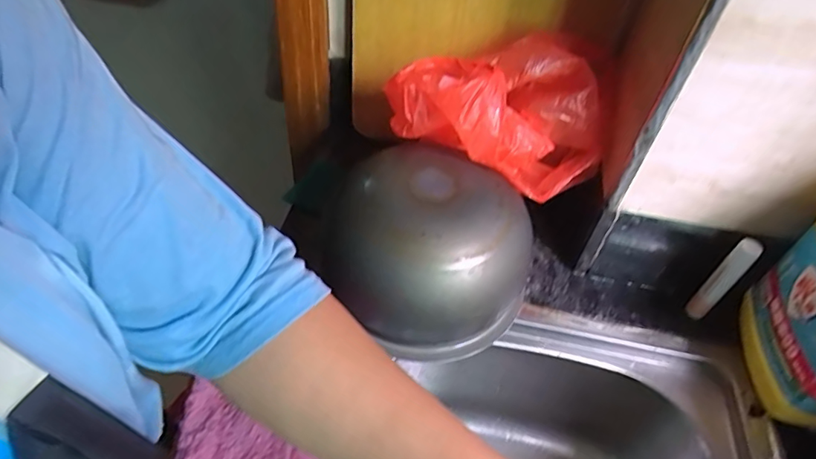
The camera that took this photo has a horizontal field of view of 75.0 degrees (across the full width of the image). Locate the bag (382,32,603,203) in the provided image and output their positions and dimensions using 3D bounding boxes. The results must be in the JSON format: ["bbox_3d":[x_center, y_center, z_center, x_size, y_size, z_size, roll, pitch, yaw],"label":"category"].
[{"bbox_3d":[0.100,-0.112,0.550,0.194,0.110,0.144,-20,53,-22],"label":"bag"}]

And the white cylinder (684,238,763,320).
[{"bbox_3d":[0.325,0.057,0.556,0.016,0.125,0.021,-25,55,-25],"label":"white cylinder"}]

